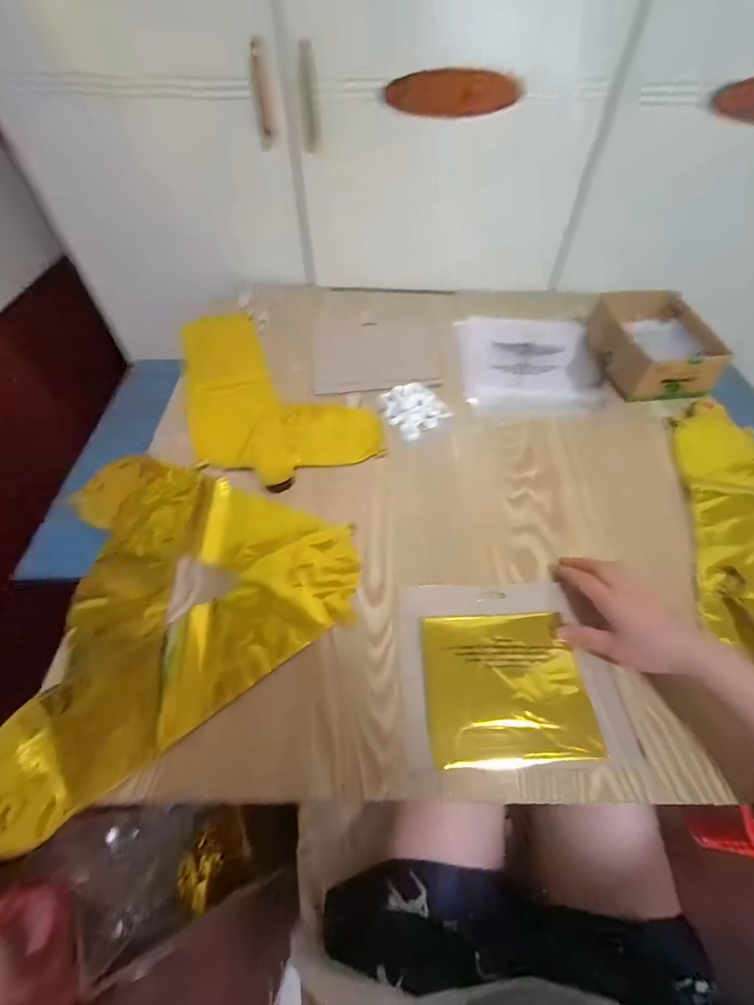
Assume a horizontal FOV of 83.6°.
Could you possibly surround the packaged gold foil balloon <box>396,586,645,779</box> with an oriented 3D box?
[{"bbox_3d":[0.120,0.150,0.392,0.191,0.015,0.162,-2,53,-2],"label":"packaged gold foil balloon"}]

